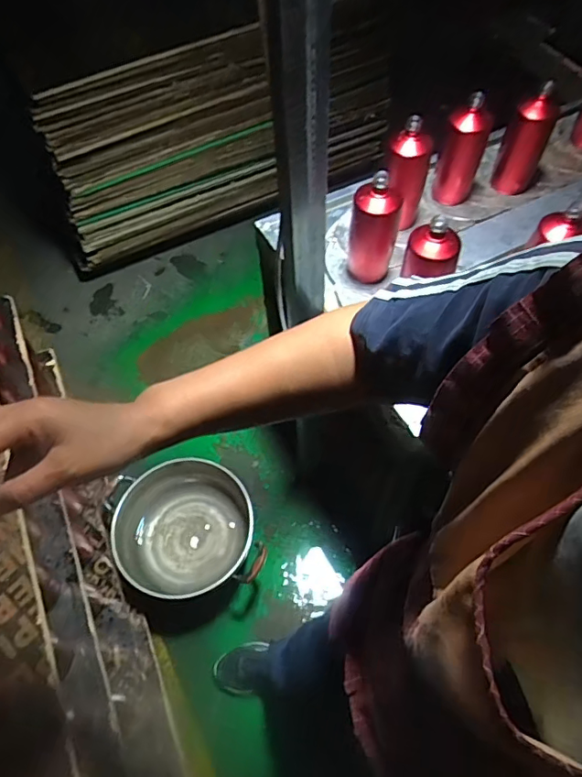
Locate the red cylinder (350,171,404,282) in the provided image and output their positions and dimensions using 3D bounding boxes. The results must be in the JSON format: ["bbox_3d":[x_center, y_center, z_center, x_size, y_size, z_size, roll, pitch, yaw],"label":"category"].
[{"bbox_3d":[0.146,-0.277,0.932,0.076,0.204,0.078,5,60,5],"label":"red cylinder"}]

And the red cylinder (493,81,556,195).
[{"bbox_3d":[0.471,-0.492,1.049,0.075,0.217,0.070,20,63,13],"label":"red cylinder"}]

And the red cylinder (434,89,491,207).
[{"bbox_3d":[0.336,-0.466,1.021,0.077,0.221,0.078,16,62,11],"label":"red cylinder"}]

